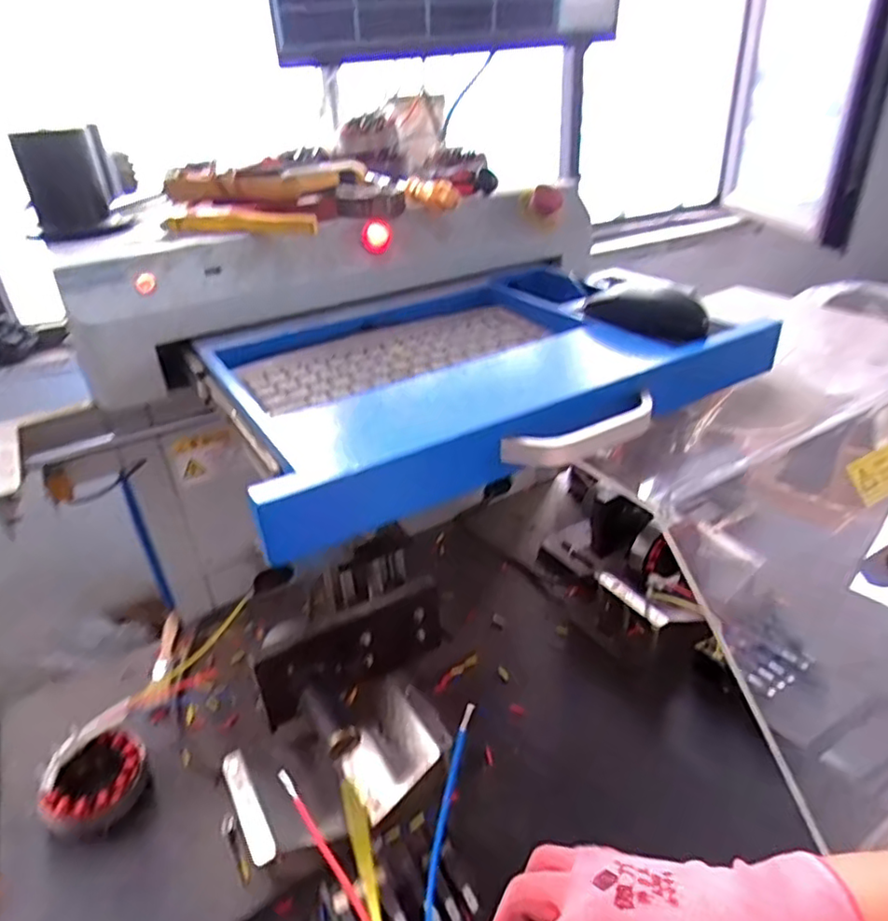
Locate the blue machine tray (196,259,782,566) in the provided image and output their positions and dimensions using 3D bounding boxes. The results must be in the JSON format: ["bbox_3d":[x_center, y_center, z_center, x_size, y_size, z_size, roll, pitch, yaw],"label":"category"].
[{"bbox_3d":[0.023,-0.088,0.568,0.464,0.052,0.313,-20,35,-24],"label":"blue machine tray"}]

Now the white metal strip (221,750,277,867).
[{"bbox_3d":[-0.161,0.281,0.512,0.018,0.008,0.102,-20,35,-25],"label":"white metal strip"}]

